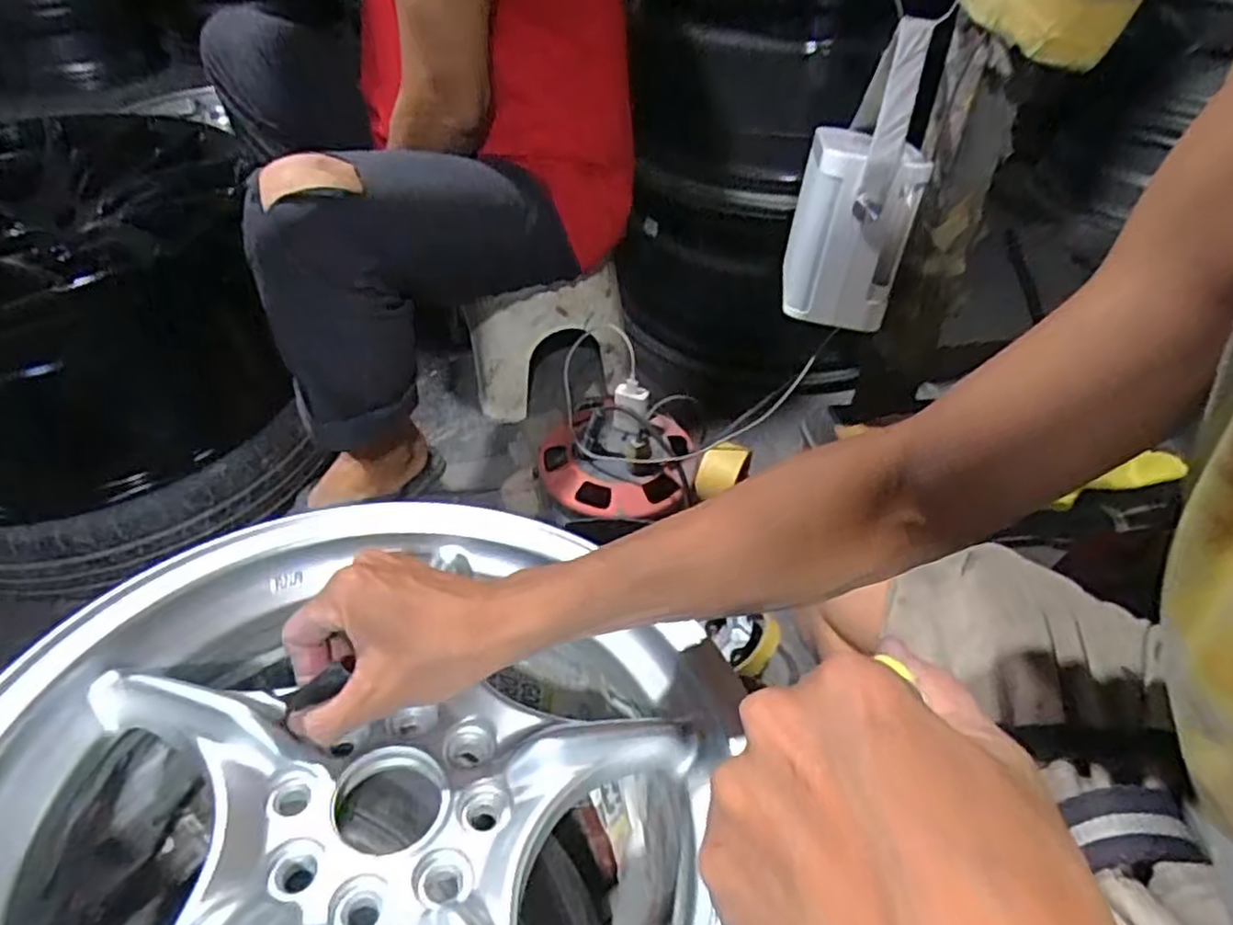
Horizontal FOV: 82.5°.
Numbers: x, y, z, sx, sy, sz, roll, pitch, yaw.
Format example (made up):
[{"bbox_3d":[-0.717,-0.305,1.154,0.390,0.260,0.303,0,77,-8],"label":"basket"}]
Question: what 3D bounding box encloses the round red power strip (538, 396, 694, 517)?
[{"bbox_3d":[0.001,-0.032,0.899,0.191,0.078,0.214,-1,44,-1],"label":"round red power strip"}]

